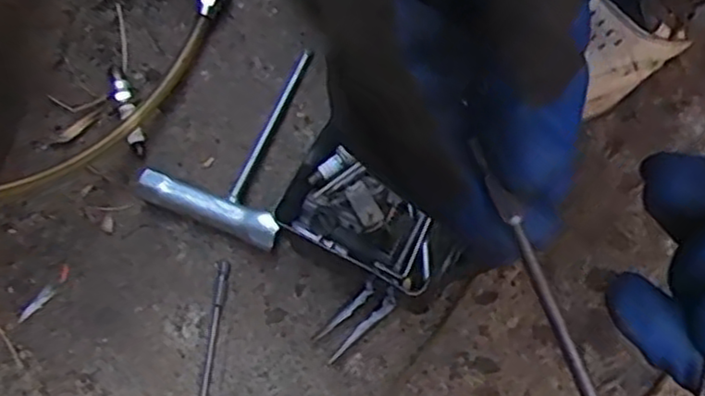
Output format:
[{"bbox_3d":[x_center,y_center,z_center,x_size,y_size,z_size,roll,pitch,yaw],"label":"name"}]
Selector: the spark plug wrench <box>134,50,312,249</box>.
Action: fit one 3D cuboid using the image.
[{"bbox_3d":[-0.065,-0.043,0.447,0.092,0.029,0.129,24,76,4],"label":"spark plug wrench"}]

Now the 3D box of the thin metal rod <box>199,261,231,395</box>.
[{"bbox_3d":[-0.083,0.086,0.419,0.008,0.008,0.096,6,75,0],"label":"thin metal rod"}]

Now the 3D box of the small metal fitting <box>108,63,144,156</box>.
[{"bbox_3d":[-0.143,-0.055,0.452,0.012,0.012,0.062,-19,89,-6],"label":"small metal fitting"}]

